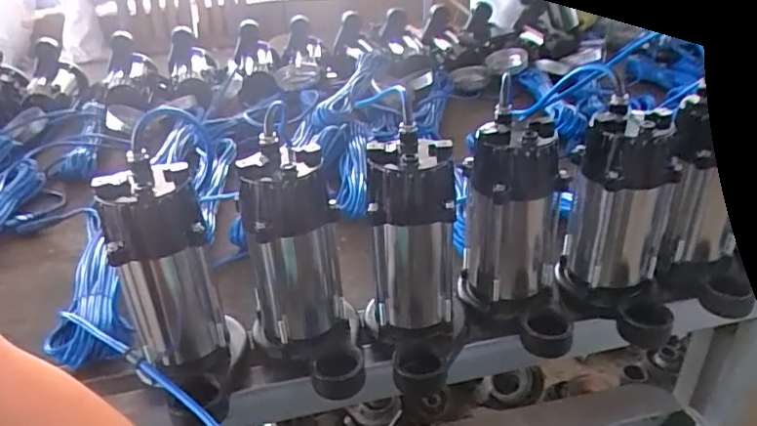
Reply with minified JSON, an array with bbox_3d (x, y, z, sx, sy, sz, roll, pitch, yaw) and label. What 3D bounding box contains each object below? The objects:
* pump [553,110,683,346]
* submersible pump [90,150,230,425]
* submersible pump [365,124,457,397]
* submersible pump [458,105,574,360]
[{"bbox_3d":[0.274,0.016,0.621,0.113,0.228,0.133,3,31,9],"label":"pump"},{"bbox_3d":[-0.199,0.082,0.538,0.097,0.221,0.148,-16,33,-21],"label":"submersible pump"},{"bbox_3d":[0.034,0.059,0.576,0.095,0.238,0.150,-2,31,0],"label":"submersible pump"},{"bbox_3d":[0.154,0.025,0.607,0.106,0.220,0.137,-3,31,-1],"label":"submersible pump"}]

